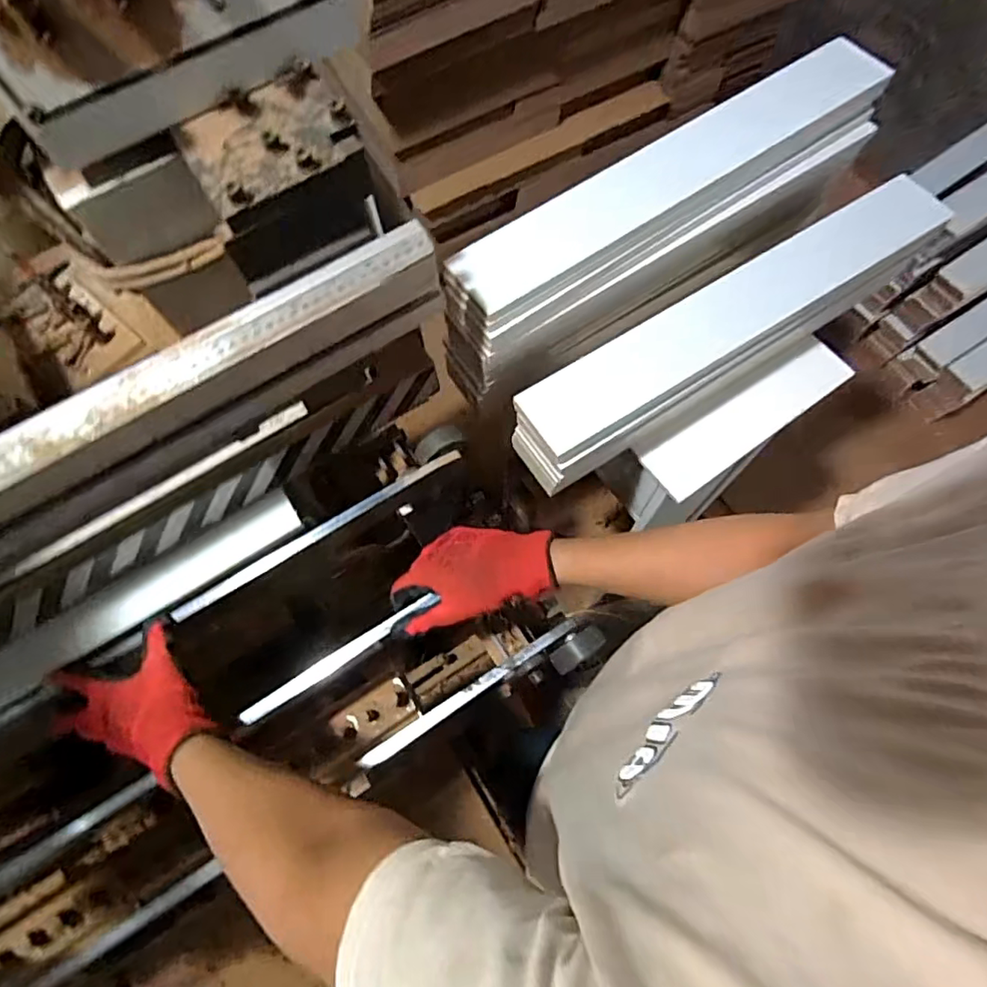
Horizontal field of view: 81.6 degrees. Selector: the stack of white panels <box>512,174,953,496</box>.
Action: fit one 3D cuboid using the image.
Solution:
[{"bbox_3d":[0.275,-0.191,0.668,0.554,0.103,0.088,-31,71,-9],"label":"stack of white panels"}]

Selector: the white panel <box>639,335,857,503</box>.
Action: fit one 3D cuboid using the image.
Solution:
[{"bbox_3d":[0.325,-0.099,0.718,0.301,0.014,0.069,-34,72,-10],"label":"white panel"}]

